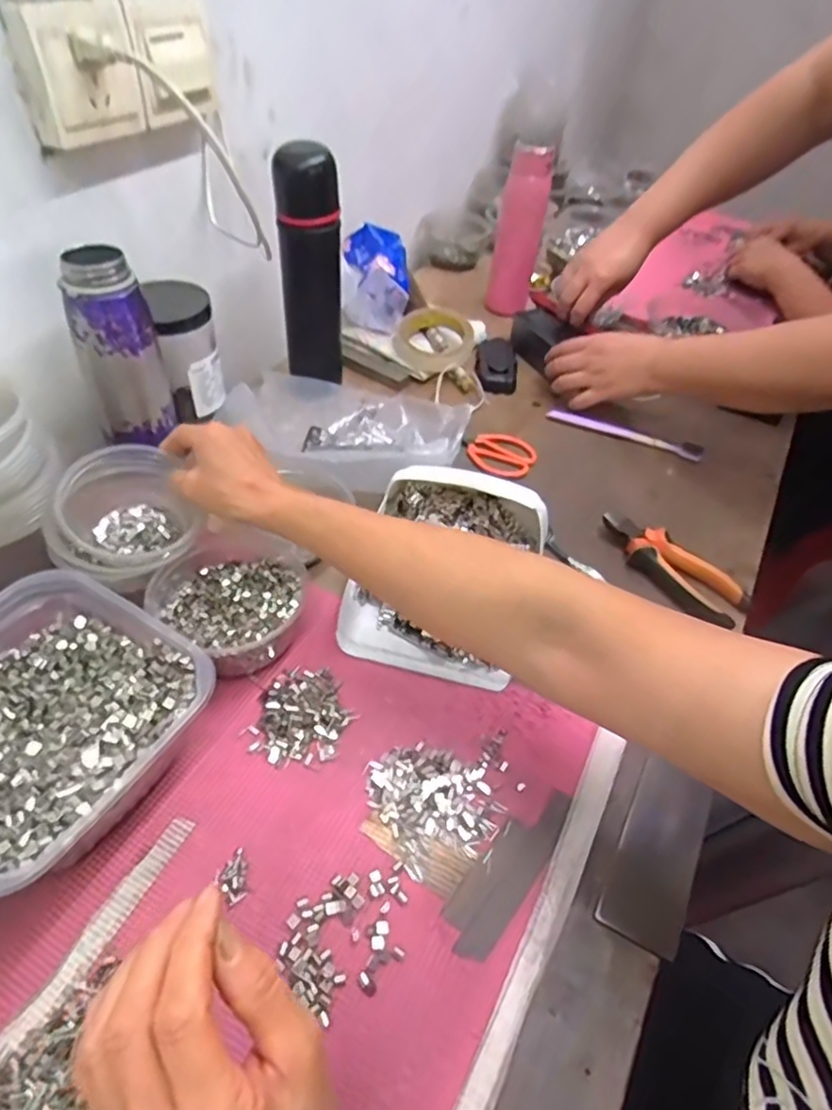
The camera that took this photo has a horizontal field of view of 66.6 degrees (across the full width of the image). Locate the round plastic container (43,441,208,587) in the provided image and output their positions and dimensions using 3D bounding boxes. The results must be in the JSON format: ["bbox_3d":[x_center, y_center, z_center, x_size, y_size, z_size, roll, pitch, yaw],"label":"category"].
[{"bbox_3d":[-0.230,-0.028,0.501,0.107,0.064,0.102,4,46,-4],"label":"round plastic container"}]

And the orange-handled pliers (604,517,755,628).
[{"bbox_3d":[0.240,0.013,0.603,0.056,0.032,0.145,-31,57,-31],"label":"orange-handled pliers"}]

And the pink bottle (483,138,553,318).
[{"bbox_3d":[0.148,-0.458,0.902,0.063,0.206,0.066,11,46,5],"label":"pink bottle"}]

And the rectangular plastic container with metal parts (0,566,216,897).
[{"bbox_3d":[-0.244,0.109,0.408,0.181,0.072,0.172,27,49,18],"label":"rectangular plastic container with metal parts"}]

